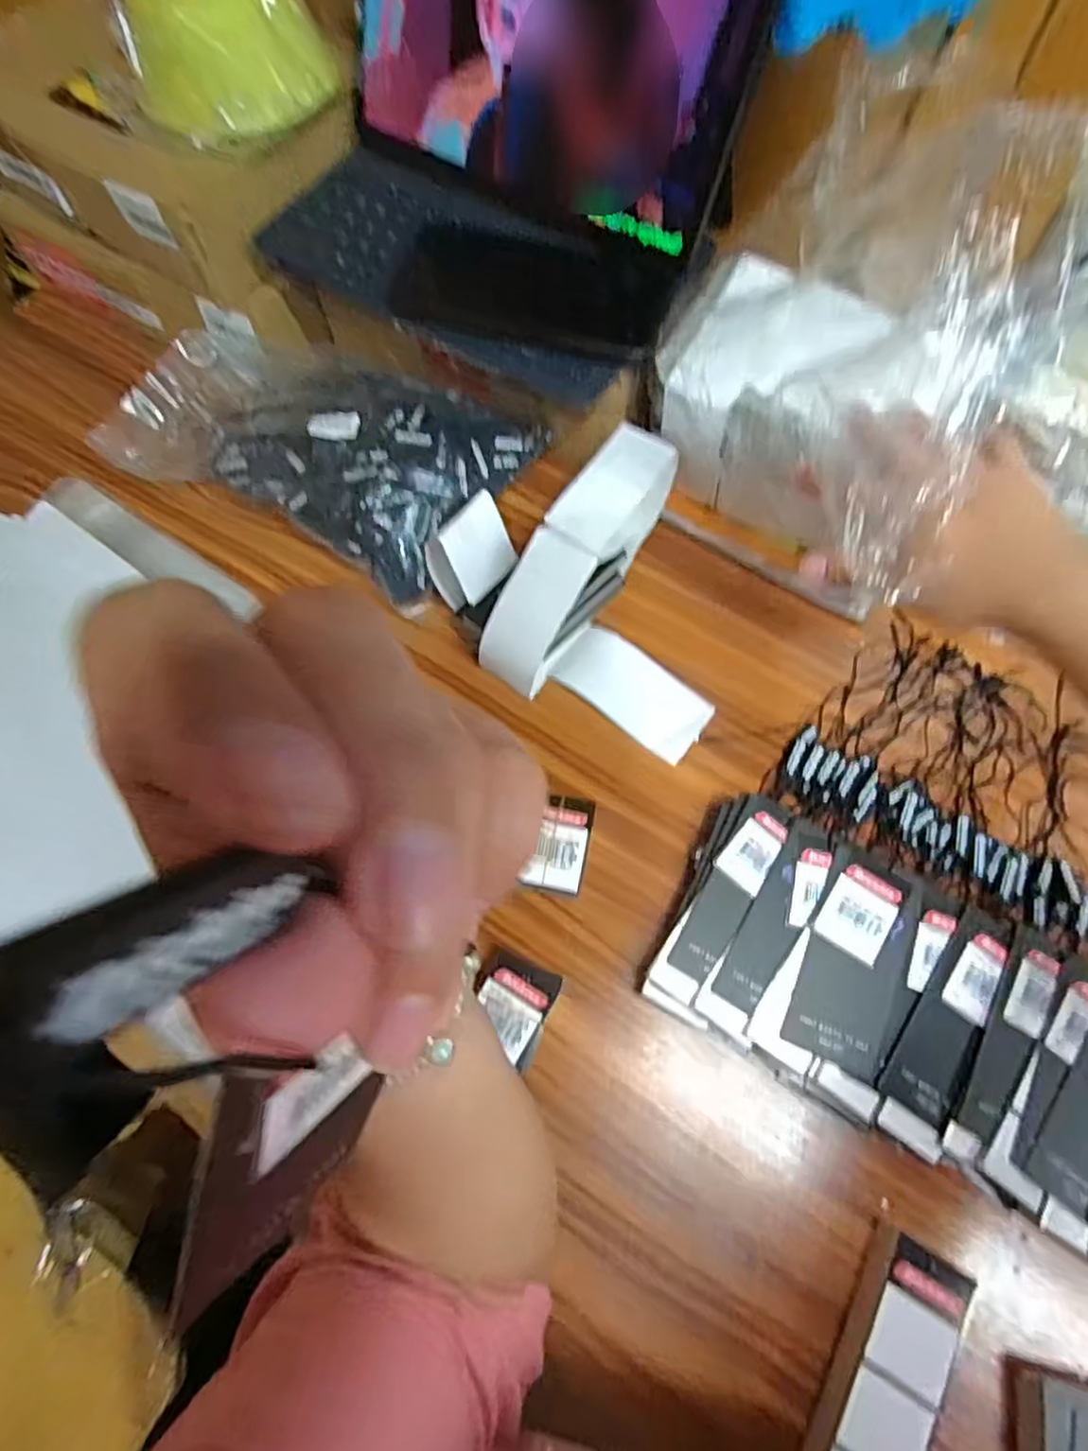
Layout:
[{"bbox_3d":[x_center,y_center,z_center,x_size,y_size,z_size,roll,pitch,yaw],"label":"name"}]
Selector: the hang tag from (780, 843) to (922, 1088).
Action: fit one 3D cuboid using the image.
[{"bbox_3d":[0.166,0.124,0.360,0.055,0.004,0.107,26,76,5],"label":"hang tag"}]

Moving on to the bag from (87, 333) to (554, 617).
[{"bbox_3d":[-0.157,-0.196,0.485,0.276,0.072,0.161,22,70,10],"label":"bag"}]

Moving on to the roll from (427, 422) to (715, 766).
[{"bbox_3d":[0.042,-0.079,0.432,0.170,0.077,0.180,-29,70,-10],"label":"roll"}]

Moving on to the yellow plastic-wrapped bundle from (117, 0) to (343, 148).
[{"bbox_3d":[-0.195,-0.415,0.412,0.131,0.076,0.092,-14,68,-5],"label":"yellow plastic-wrapped bundle"}]

